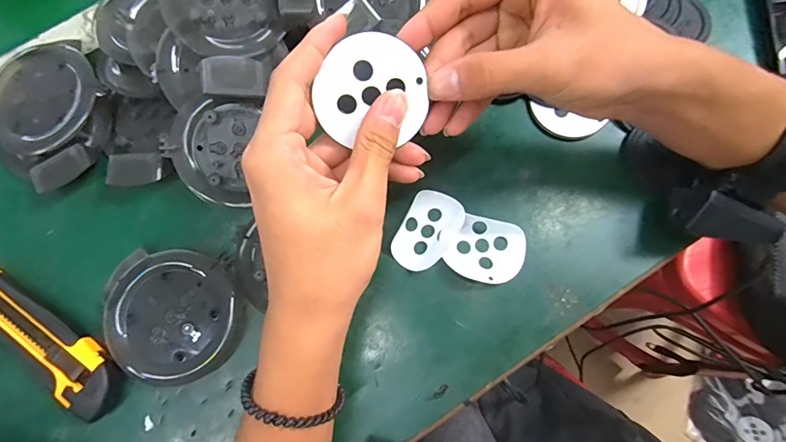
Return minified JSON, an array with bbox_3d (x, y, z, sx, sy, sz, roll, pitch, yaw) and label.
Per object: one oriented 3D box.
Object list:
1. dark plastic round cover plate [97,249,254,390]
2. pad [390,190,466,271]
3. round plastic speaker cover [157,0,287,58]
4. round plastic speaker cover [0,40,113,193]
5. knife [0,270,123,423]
[{"bbox_3d":[-0.152,0.067,0.302,0.096,0.017,0.088,0,78,1],"label":"dark plastic round cover plate"},{"bbox_3d":[0.026,0.008,0.317,0.041,0.010,0.060,24,79,20],"label":"pad"},{"bbox_3d":[-0.118,-0.160,0.305,0.082,0.022,0.085,2,81,-14],"label":"round plastic speaker cover"},{"bbox_3d":[-0.264,-0.081,0.334,0.095,0.025,0.115,-41,80,-7],"label":"round plastic speaker cover"},{"bbox_3d":[-0.252,0.074,0.303,0.158,0.016,0.037,38,81,8],"label":"knife"}]

